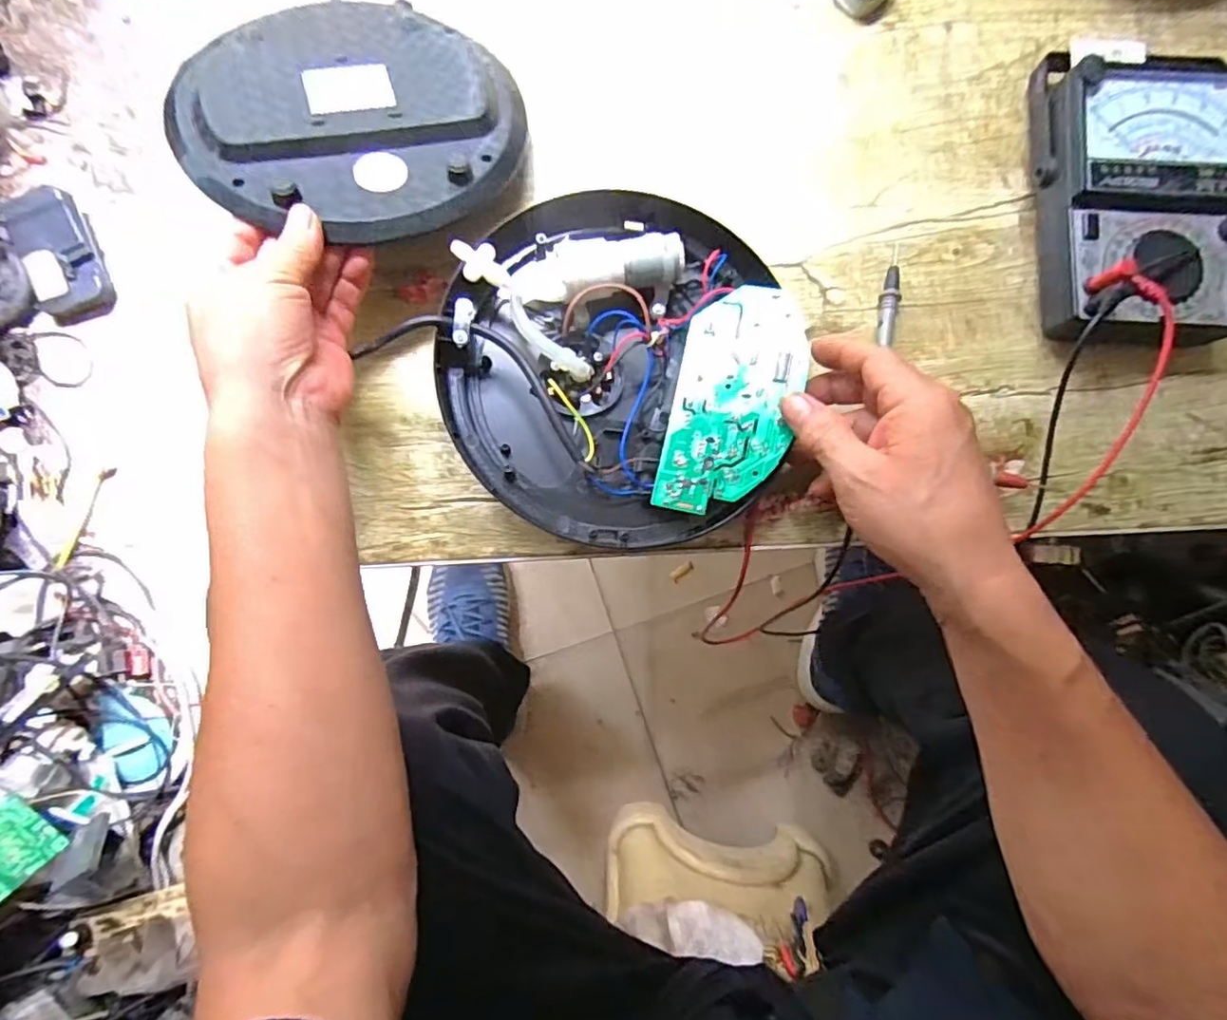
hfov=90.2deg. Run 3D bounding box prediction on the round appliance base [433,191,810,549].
[{"bbox_3d":[0.007,-0.094,0.377,0.203,0.051,0.220,0,87,0],"label":"round appliance base"}]

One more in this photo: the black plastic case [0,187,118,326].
[{"bbox_3d":[-0.800,-0.367,0.882,0.115,0.050,0.186,-24,88,-1],"label":"black plastic case"}]

